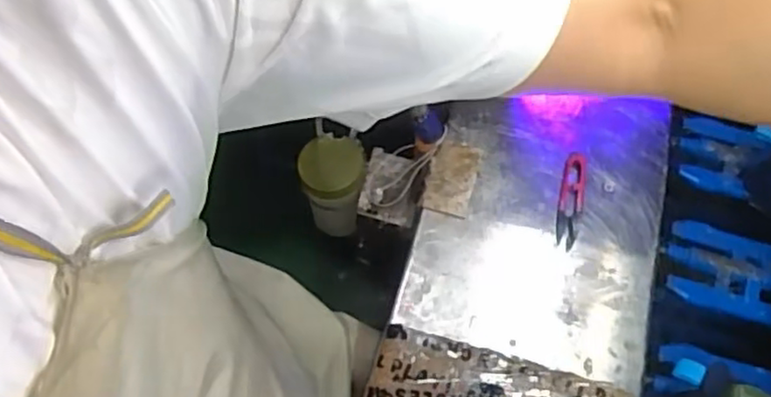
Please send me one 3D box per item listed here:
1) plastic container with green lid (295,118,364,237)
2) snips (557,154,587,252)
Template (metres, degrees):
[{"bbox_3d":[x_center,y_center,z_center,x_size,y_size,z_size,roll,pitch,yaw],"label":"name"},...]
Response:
[{"bbox_3d":[-0.060,-0.016,0.813,0.070,0.122,0.077,10,63,6],"label":"plastic container with green lid"},{"bbox_3d":[0.190,0.001,0.696,0.023,0.007,0.109,13,63,8],"label":"snips"}]

